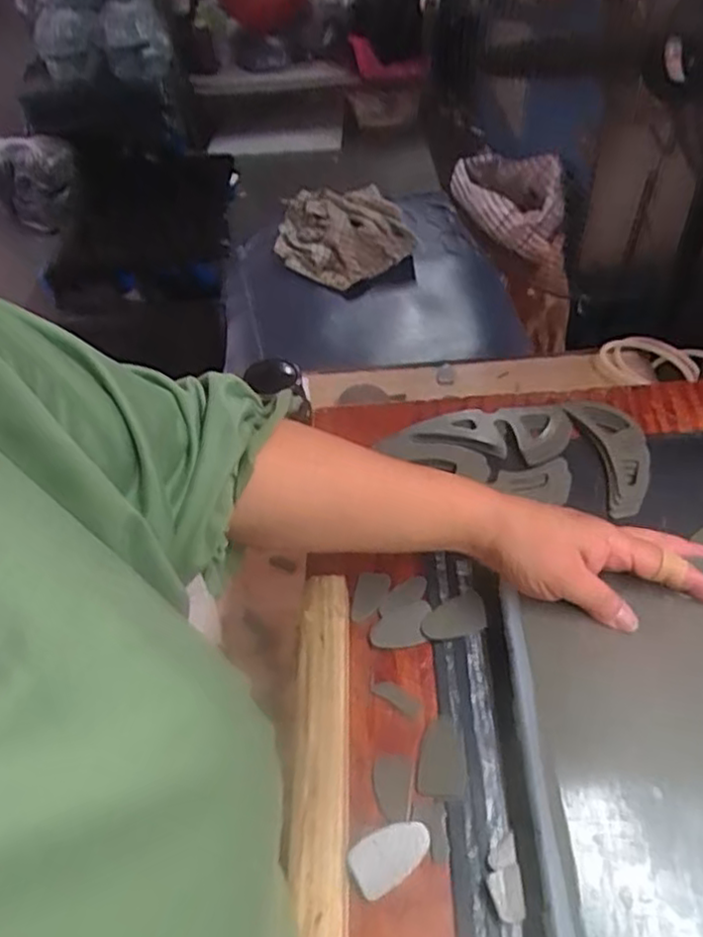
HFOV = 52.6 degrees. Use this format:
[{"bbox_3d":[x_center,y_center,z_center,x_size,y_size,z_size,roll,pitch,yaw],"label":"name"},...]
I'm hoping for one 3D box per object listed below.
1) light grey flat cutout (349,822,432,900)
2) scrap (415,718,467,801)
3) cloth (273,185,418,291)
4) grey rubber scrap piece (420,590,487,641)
[{"bbox_3d":[0.021,0.212,0.393,0.046,0.005,0.027,-30,53,-20],"label":"light grey flat cutout"},{"bbox_3d":[0.054,0.173,0.424,0.028,0.005,0.046,3,49,7],"label":"scrap"},{"bbox_3d":[-0.034,-0.565,1.678,0.284,0.086,0.395,-14,49,-7],"label":"cloth"},{"bbox_3d":[0.069,0.101,0.481,0.045,0.004,0.029,-17,49,-10],"label":"grey rubber scrap piece"}]

